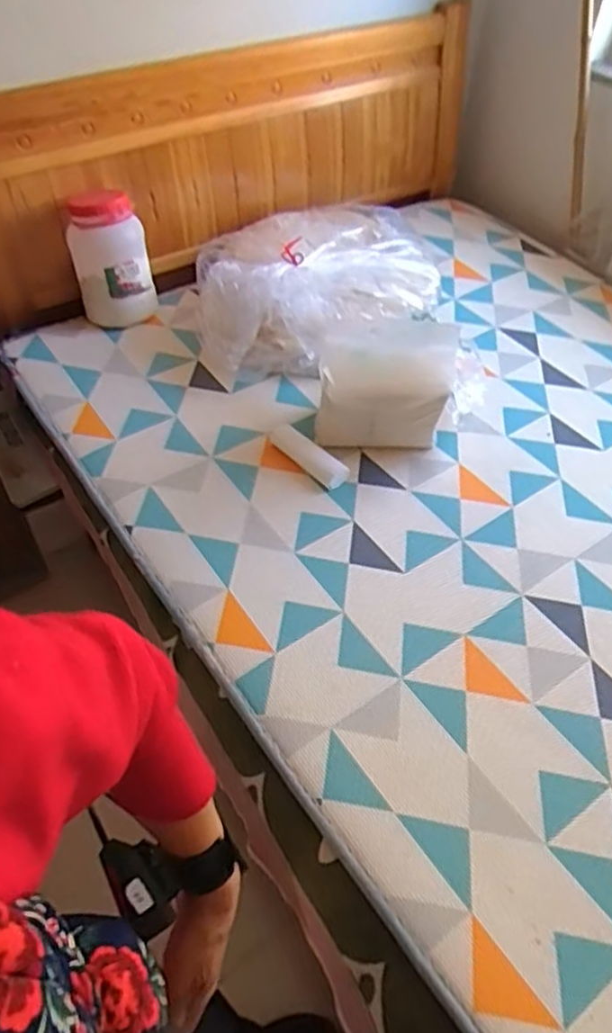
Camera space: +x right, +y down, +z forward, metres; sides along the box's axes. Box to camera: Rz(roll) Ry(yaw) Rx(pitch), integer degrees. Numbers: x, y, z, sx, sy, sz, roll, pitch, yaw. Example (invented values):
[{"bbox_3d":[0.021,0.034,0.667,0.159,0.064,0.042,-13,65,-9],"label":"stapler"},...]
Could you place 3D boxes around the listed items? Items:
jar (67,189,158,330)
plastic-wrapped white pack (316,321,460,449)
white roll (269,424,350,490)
[{"bbox_3d":[-0.451,-0.586,1.601,0.174,0.266,0.137,-12,51,-12],"label":"jar"},{"bbox_3d":[0.154,-0.256,1.360,0.251,0.244,0.134,0,49,-2],"label":"plastic-wrapped white pack"},{"bbox_3d":[0.001,-0.127,1.395,0.061,0.035,0.213,-30,56,-24],"label":"white roll"}]

